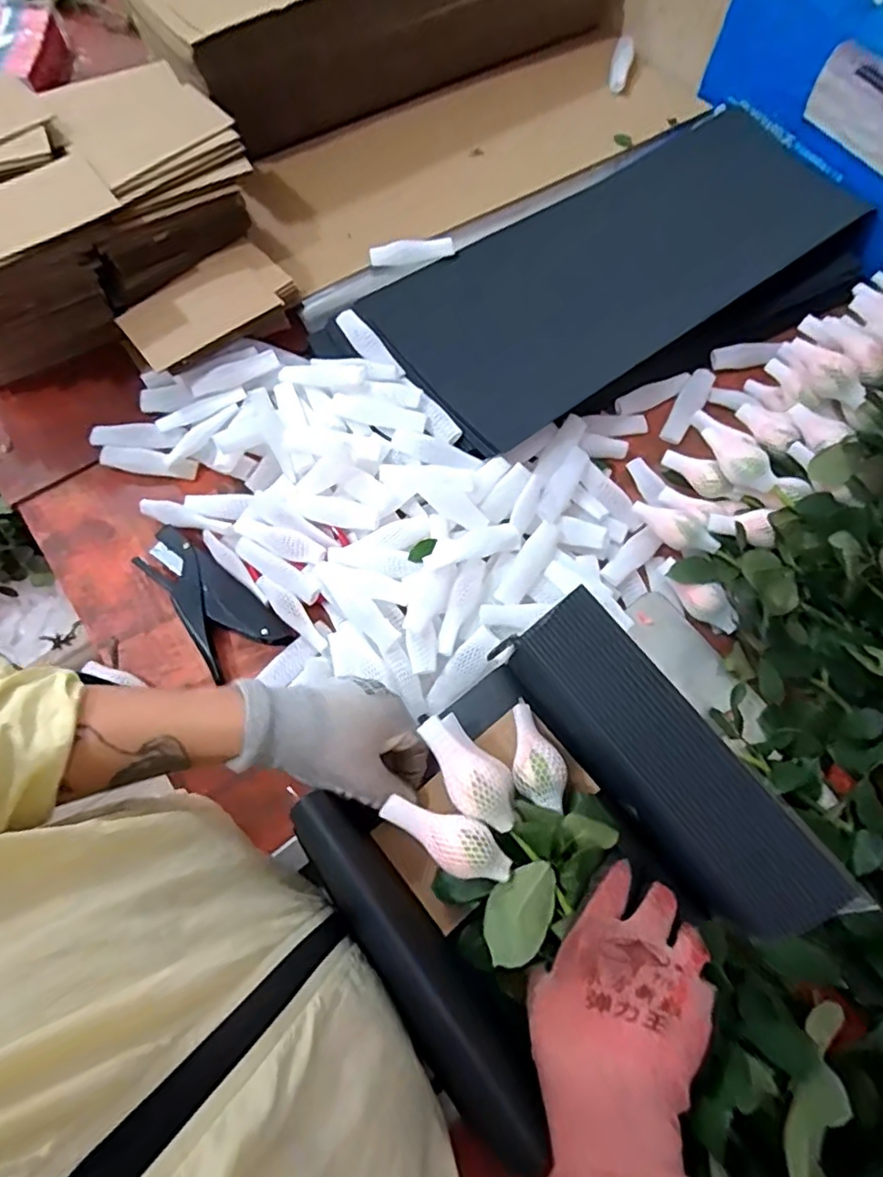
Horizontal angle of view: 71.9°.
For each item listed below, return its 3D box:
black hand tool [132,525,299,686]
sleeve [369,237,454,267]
[{"bbox_3d":[-0.202,0.007,0.540,0.072,0.024,0.145,-36,76,-13],"label":"black hand tool"},{"bbox_3d":[-0.031,-0.358,0.650,0.087,0.016,0.028,-3,71,-3],"label":"sleeve"}]

